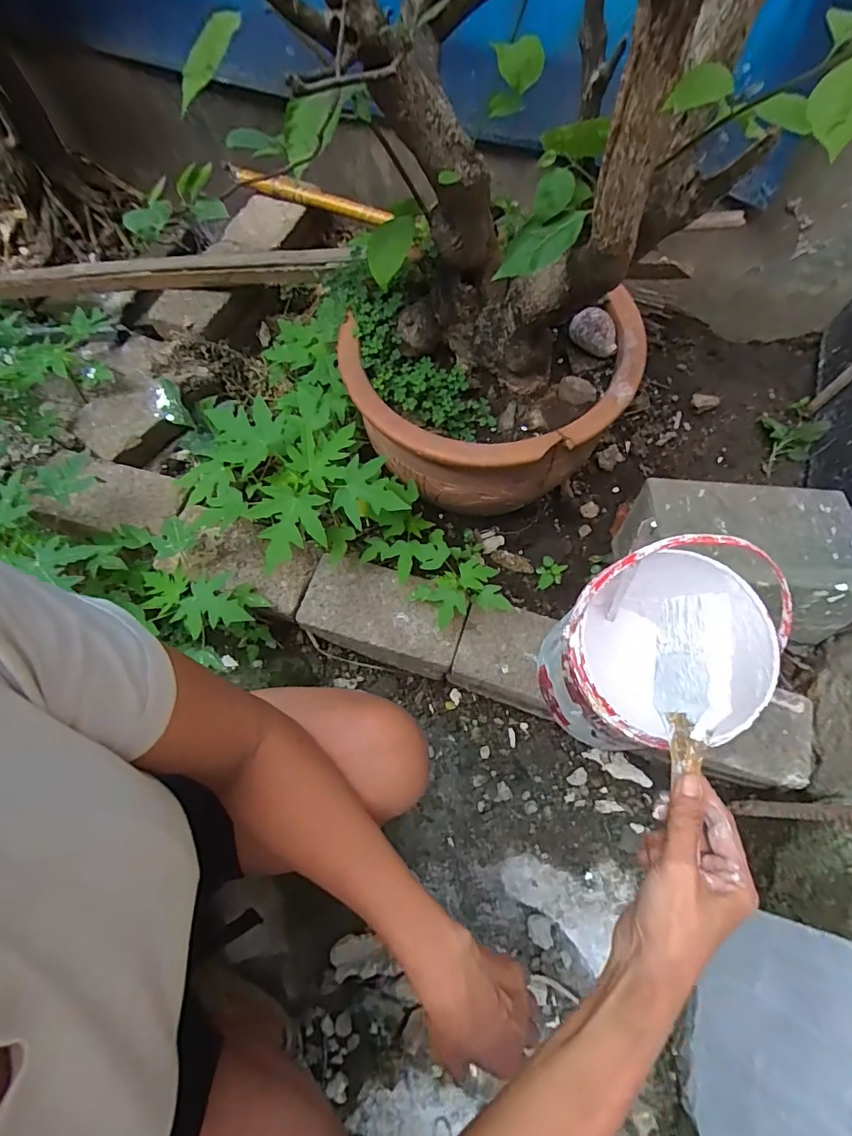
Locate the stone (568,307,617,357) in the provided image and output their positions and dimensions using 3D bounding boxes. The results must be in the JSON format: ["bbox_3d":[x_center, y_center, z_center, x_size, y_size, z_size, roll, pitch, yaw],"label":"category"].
[{"bbox_3d":[0.203,-0.286,0.626,0.042,0.042,0.061,-13,68,-7],"label":"stone"}]

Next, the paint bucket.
[{"bbox_3d":[0.221,0.087,0.506,0.183,0.269,0.167,0,67,-1],"label":"paint bucket"}]

